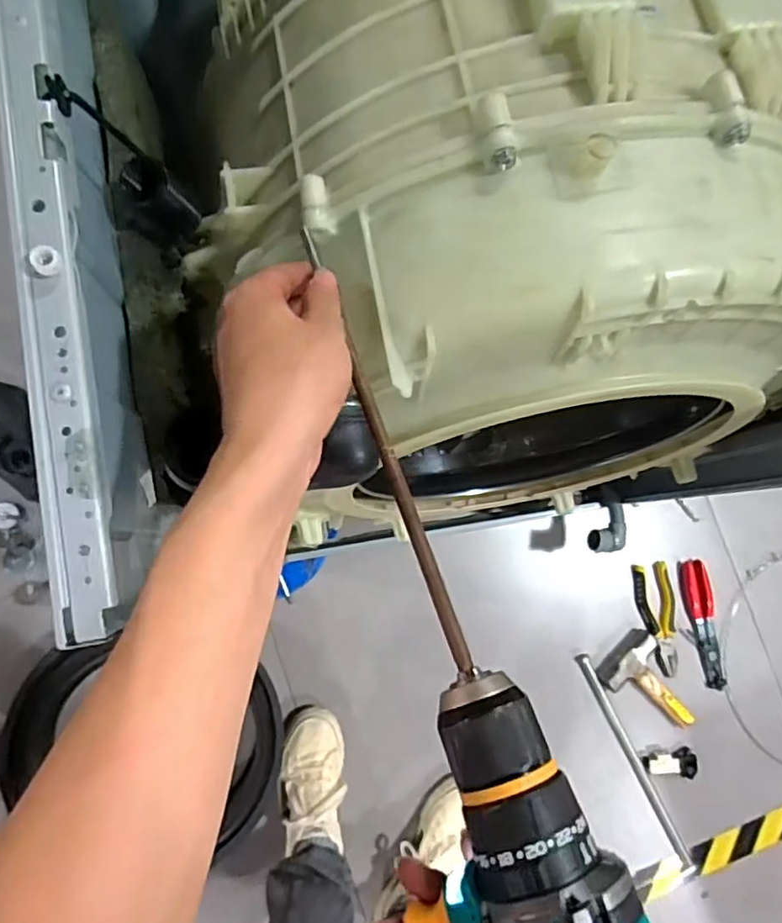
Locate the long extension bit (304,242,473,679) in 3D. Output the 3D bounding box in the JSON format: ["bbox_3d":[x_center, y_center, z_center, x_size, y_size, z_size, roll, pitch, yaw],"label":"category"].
[{"bbox_3d":[-0.007,-0.019,0.323,0.007,0.008,0.254,-18,71,-6],"label":"long extension bit"}]

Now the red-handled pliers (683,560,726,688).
[{"bbox_3d":[0.541,0.282,1.095,0.056,0.013,0.216,-5,84,-6],"label":"red-handled pliers"}]

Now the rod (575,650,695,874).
[{"bbox_3d":[0.410,0.505,1.053,0.020,0.019,0.388,-26,87,-8],"label":"rod"}]

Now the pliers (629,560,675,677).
[{"bbox_3d":[0.465,0.269,1.085,0.066,0.017,0.184,-10,85,-7],"label":"pliers"}]

